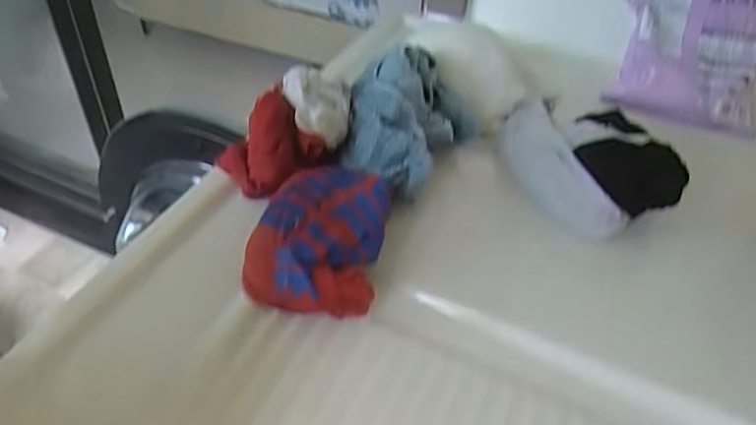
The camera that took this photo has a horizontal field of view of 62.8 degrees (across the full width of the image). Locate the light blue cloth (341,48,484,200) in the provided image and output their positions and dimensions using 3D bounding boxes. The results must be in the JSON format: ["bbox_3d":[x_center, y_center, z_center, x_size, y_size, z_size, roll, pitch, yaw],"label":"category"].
[{"bbox_3d":[0.029,-0.092,0.583,0.106,0.073,0.176,15,43,12],"label":"light blue cloth"}]

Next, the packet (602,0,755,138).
[{"bbox_3d":[0.370,-0.199,0.722,0.168,0.195,0.052,15,4,17],"label":"packet"}]

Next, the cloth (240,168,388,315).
[{"bbox_3d":[-0.045,0.020,0.481,0.096,0.063,0.146,5,42,2],"label":"cloth"}]

